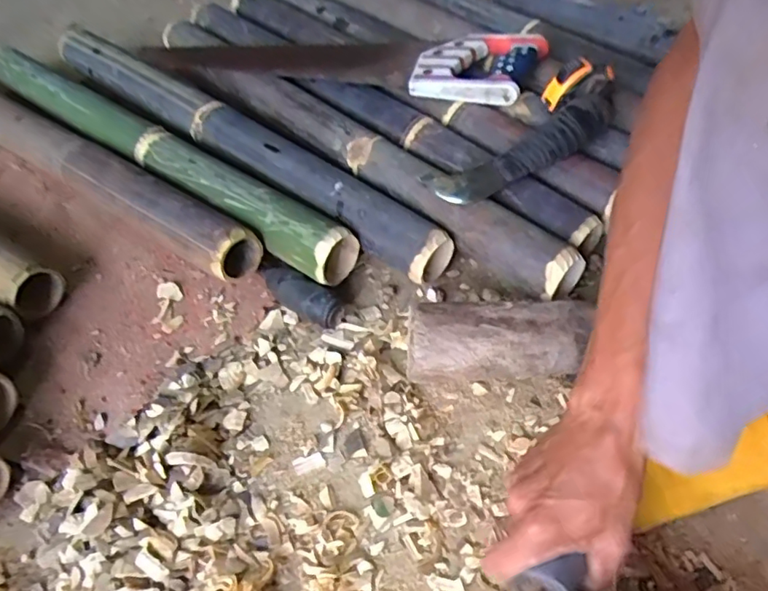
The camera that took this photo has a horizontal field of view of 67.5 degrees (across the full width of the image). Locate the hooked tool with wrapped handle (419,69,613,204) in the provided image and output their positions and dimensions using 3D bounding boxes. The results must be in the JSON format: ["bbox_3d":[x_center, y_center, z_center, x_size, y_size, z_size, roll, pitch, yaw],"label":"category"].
[{"bbox_3d":[0.152,-0.156,0.588,0.223,0.034,0.062,-33,56,-8],"label":"hooked tool with wrapped handle"}]

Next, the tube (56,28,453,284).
[{"bbox_3d":[-0.215,-0.211,0.726,0.713,0.071,0.071,35,62,25],"label":"tube"}]

